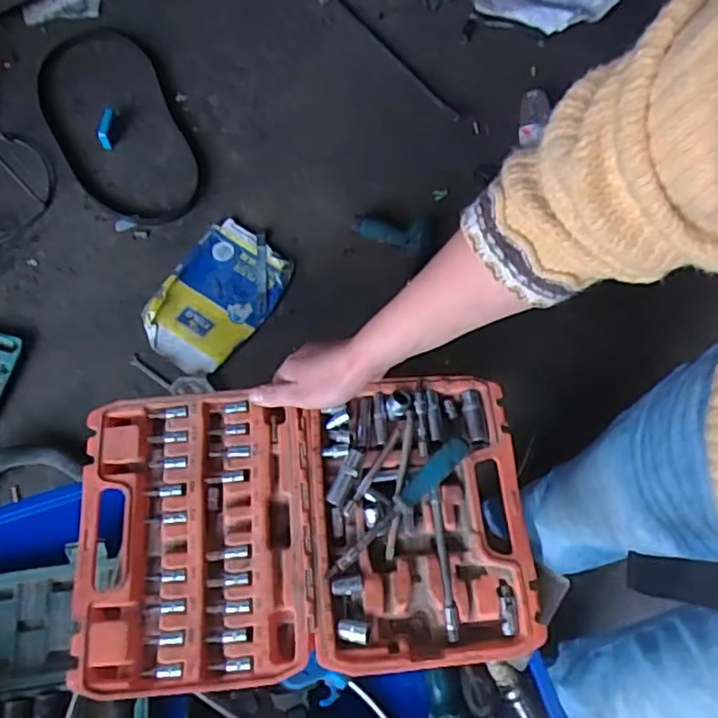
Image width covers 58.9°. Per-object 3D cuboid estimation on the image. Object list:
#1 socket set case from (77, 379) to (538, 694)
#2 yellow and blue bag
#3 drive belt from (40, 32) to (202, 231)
[{"bbox_3d":[-0.046,0.142,0.551,0.374,0.032,0.239,-5,68,-1],"label":"socket set case"},{"bbox_3d":[-0.317,-0.140,1.414,0.226,0.058,0.343,35,73,14],"label":"yellow and blue bag"},{"bbox_3d":[-0.584,-0.542,1.510,0.261,0.054,0.536,-25,82,-3],"label":"drive belt"}]

